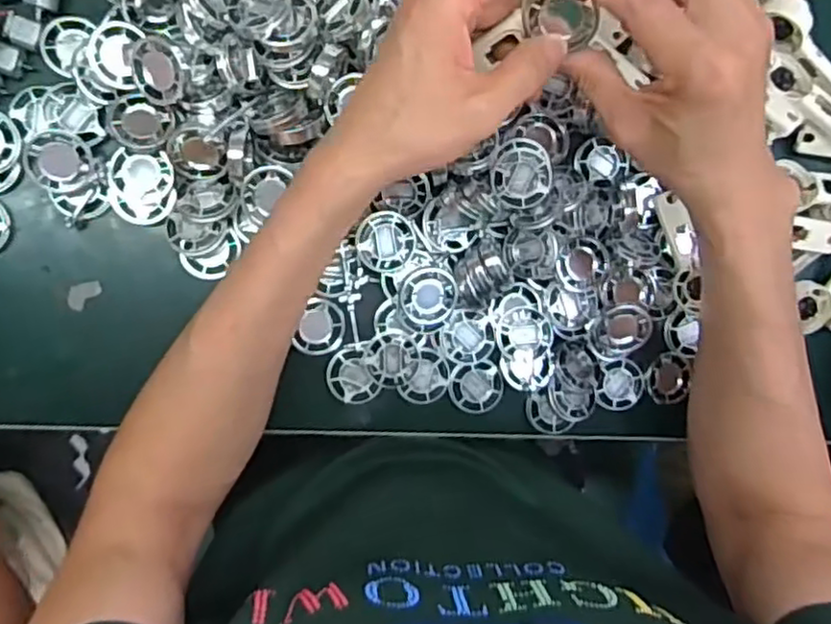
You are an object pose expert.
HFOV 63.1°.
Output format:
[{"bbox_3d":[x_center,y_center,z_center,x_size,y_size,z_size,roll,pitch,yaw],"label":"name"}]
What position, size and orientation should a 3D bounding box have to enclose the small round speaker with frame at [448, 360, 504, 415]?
[{"bbox_3d":[0.045,0.055,0.494,0.039,0.006,0.038,-1,94,-9],"label":"small round speaker with frame"}]

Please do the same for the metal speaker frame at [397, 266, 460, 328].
[{"bbox_3d":[0.009,-0.011,0.461,0.038,0.021,0.039,-7,95,-8],"label":"metal speaker frame"}]

